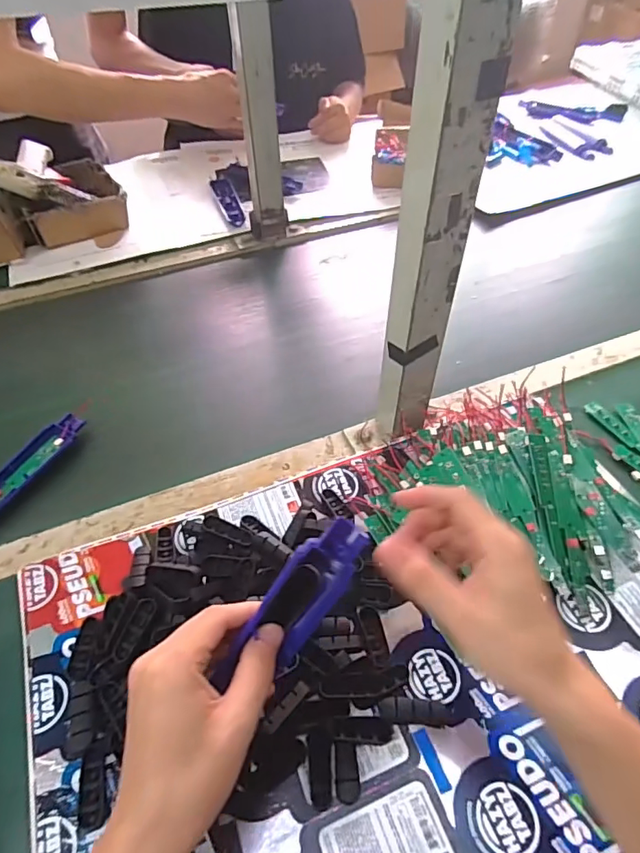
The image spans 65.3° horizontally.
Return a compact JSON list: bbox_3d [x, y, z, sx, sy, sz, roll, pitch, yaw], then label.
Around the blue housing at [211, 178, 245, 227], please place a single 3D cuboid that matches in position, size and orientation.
[{"bbox_3d":[-0.164,-0.395,0.881,0.034,0.020,0.153,-14,52,-12],"label":"blue housing"}]

